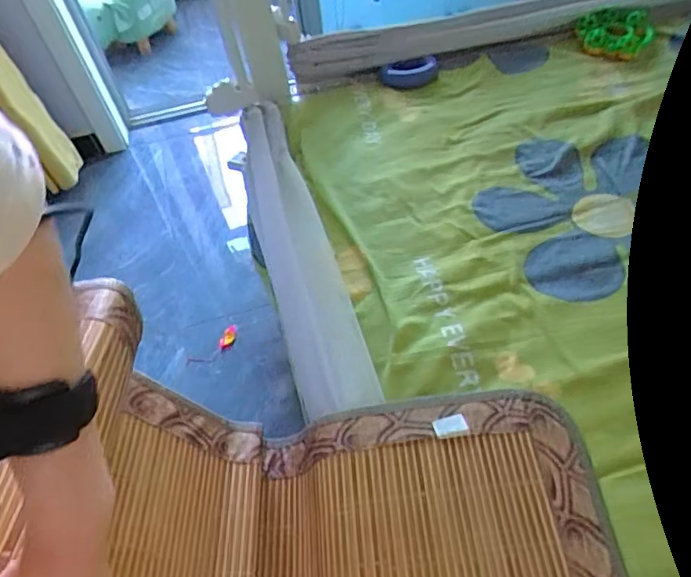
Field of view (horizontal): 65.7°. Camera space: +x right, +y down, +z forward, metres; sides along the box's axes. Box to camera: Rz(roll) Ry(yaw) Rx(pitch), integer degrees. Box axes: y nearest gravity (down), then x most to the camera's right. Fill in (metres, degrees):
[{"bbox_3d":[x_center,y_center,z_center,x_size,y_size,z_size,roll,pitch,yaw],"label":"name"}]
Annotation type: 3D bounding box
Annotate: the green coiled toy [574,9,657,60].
[{"bbox_3d":[0.540,-0.519,1.091,0.141,0.056,0.100,20,58,20],"label":"green coiled toy"}]

